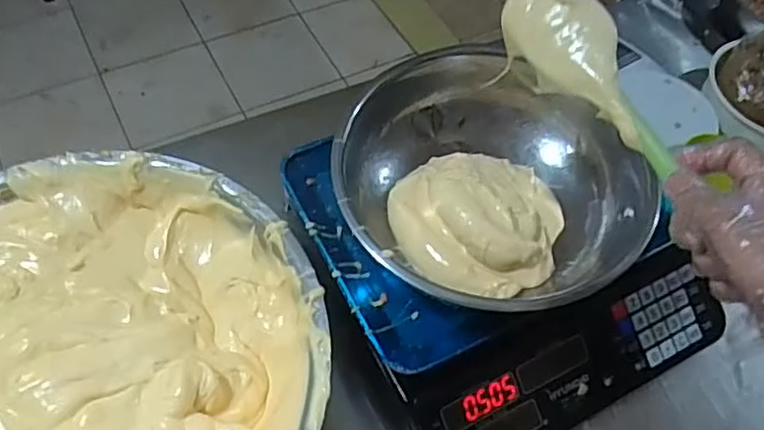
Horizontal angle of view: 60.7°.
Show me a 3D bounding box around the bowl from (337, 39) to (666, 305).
[{"bbox_3d":[0.098,-0.037,0.574,0.265,0.081,0.226,3,57,-3],"label":"bowl"}]

